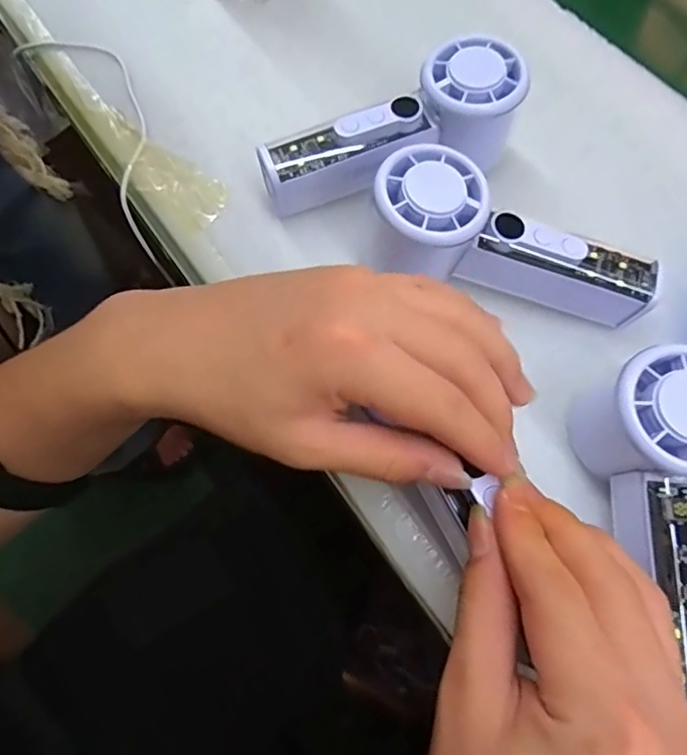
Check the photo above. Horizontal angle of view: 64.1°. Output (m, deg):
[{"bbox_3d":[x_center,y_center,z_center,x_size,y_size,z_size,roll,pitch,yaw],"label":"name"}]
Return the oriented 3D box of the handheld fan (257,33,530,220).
[{"bbox_3d":[0.027,-0.141,0.316,0.150,0.058,0.054,-14,70,-7],"label":"handheld fan"}]

